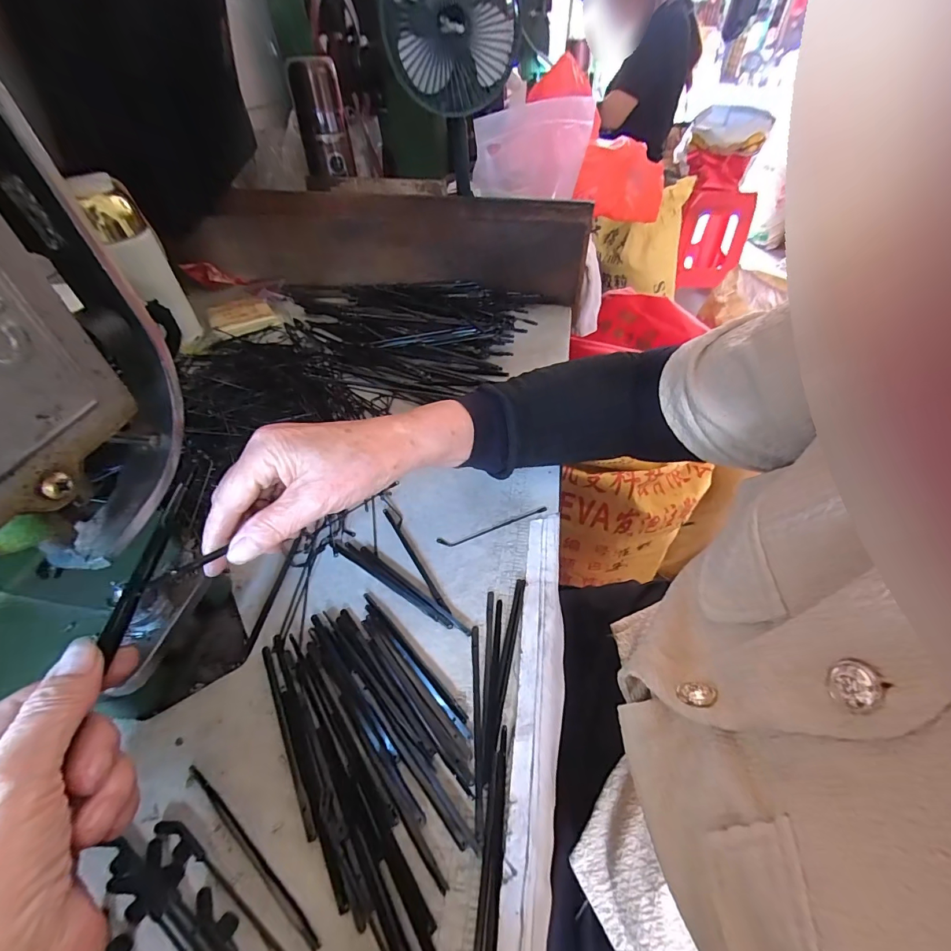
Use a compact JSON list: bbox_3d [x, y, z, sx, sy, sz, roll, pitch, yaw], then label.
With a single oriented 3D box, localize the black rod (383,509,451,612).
[{"bbox_3d":[-0.044,0.057,0.300,0.005,0.005,0.096,-24,50,-21],"label":"black rod"}]

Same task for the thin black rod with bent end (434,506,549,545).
[{"bbox_3d":[0.014,0.038,0.317,0.087,0.004,0.009,-14,49,-13],"label":"thin black rod with bent end"}]

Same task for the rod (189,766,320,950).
[{"bbox_3d":[-0.104,0.170,0.194,0.098,0.004,0.005,29,53,26],"label":"rod"}]

